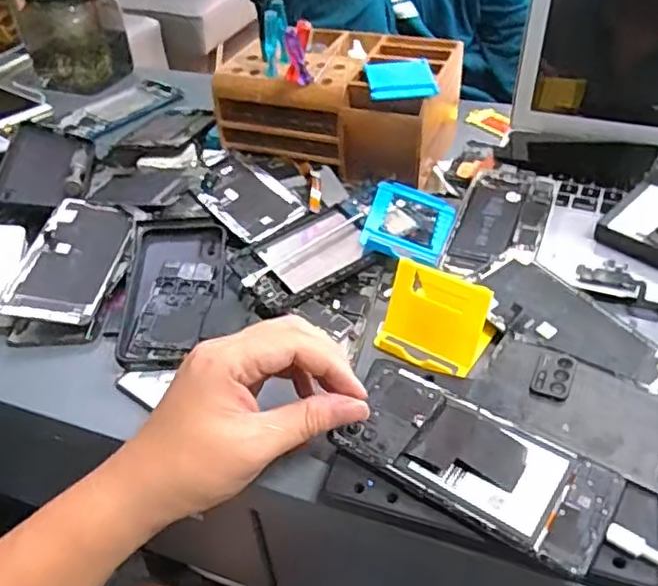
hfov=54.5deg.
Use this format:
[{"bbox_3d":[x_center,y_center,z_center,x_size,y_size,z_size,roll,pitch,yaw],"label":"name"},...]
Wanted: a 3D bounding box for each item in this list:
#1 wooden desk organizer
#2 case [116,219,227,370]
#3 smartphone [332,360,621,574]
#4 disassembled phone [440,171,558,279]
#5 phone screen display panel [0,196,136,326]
[{"bbox_3d":[0.014,-0.191,0.636,0.205,0.084,0.145,16,44,22],"label":"wooden desk organizer"},{"bbox_3d":[-0.123,-0.009,0.511,0.074,0.010,0.163,-3,46,-4],"label":"case"},{"bbox_3d":[0.080,0.093,0.370,0.157,0.010,0.071,26,49,29],"label":"smartphone"},{"bbox_3d":[0.148,-0.061,0.547,0.071,0.009,0.151,13,43,19],"label":"disassembled phone"},{"bbox_3d":[-0.214,-0.032,0.541,0.074,0.010,0.149,9,43,-2],"label":"phone screen display panel"}]

